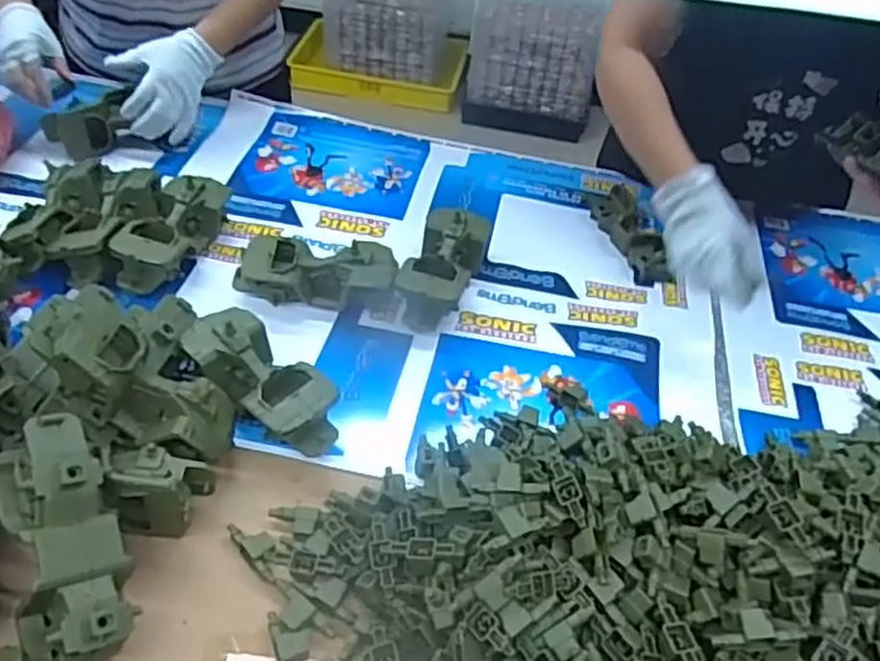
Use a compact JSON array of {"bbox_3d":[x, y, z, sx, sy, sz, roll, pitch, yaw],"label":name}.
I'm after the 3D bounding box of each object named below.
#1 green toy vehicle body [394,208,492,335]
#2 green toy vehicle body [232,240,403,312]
[{"bbox_3d":[0.005,-0.079,0.890,0.074,0.083,0.168,14,46,11],"label":"green toy vehicle body"},{"bbox_3d":[-0.140,-0.065,0.865,0.175,0.077,0.057,4,45,1],"label":"green toy vehicle body"}]

